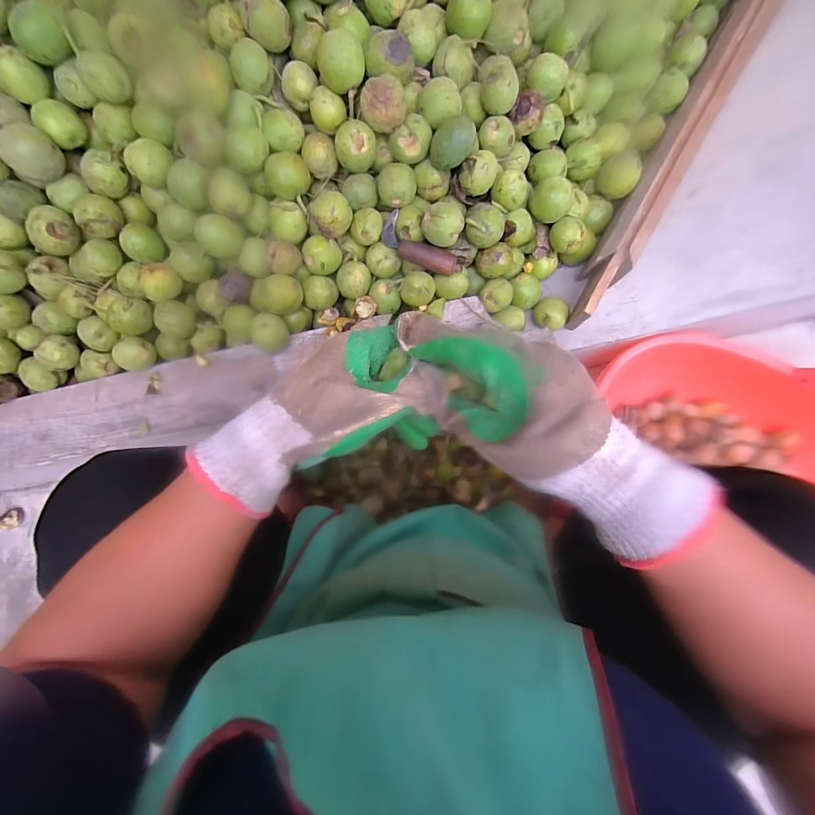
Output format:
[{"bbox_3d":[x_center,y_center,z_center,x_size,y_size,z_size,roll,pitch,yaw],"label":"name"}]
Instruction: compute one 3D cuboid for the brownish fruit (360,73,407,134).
[{"bbox_3d":[-0.025,-0.322,0.412,0.047,0.043,0.042,-10,82,2],"label":"brownish fruit"}]

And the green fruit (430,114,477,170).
[{"bbox_3d":[0.049,-0.290,0.424,0.050,0.040,0.044,-7,82,2],"label":"green fruit"}]

